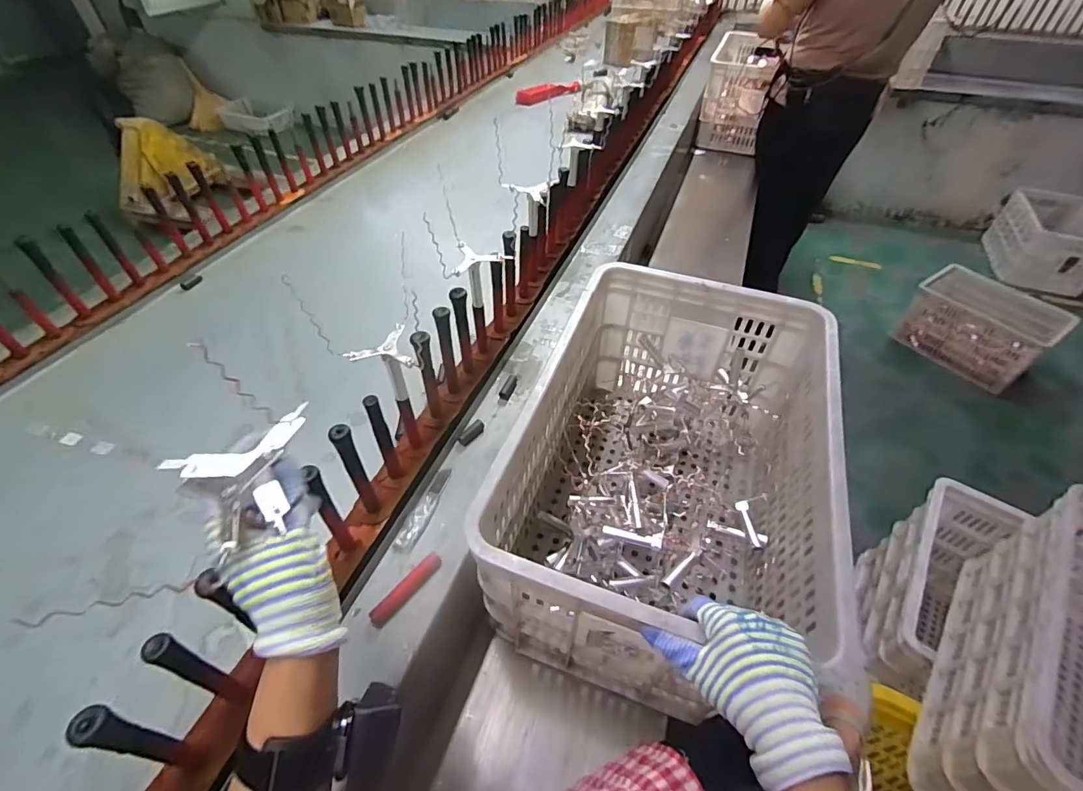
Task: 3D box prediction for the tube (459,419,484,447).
[{"bbox_3d":[-0.097,0.052,0.677,0.017,0.013,0.042,30,53,24],"label":"tube"}]

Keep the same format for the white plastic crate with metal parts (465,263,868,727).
[{"bbox_3d":[0.172,0.105,0.695,0.349,0.297,0.542,16,48,13],"label":"white plastic crate with metal parts"}]

